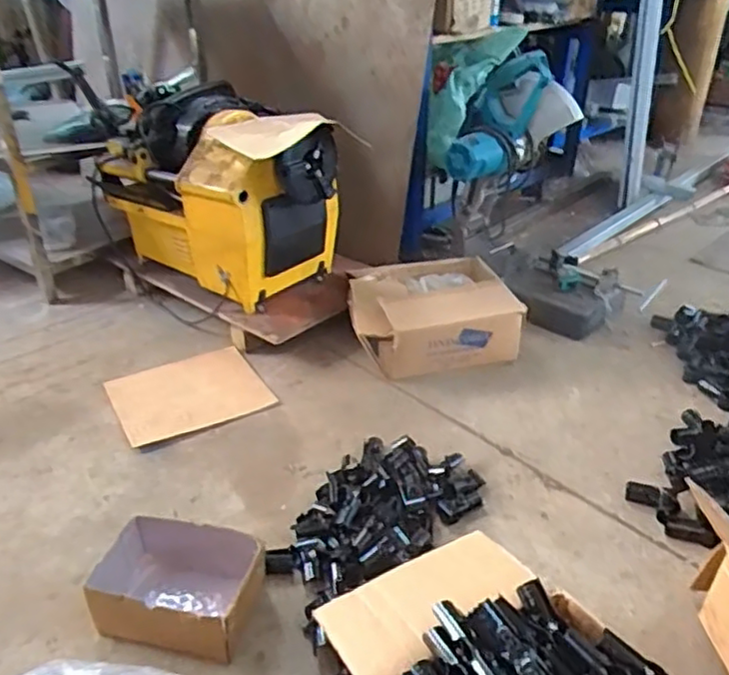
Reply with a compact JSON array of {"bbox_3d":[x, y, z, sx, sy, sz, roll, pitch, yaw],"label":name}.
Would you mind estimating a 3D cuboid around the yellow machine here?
[{"bbox_3d":[-0.345,-0.332,1.604,0.535,0.434,0.275,25,39,34],"label":"yellow machine"}]

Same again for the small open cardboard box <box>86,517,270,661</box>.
[{"bbox_3d":[-0.265,0.352,0.923,0.223,0.104,0.148,5,31,8],"label":"small open cardboard box"}]

